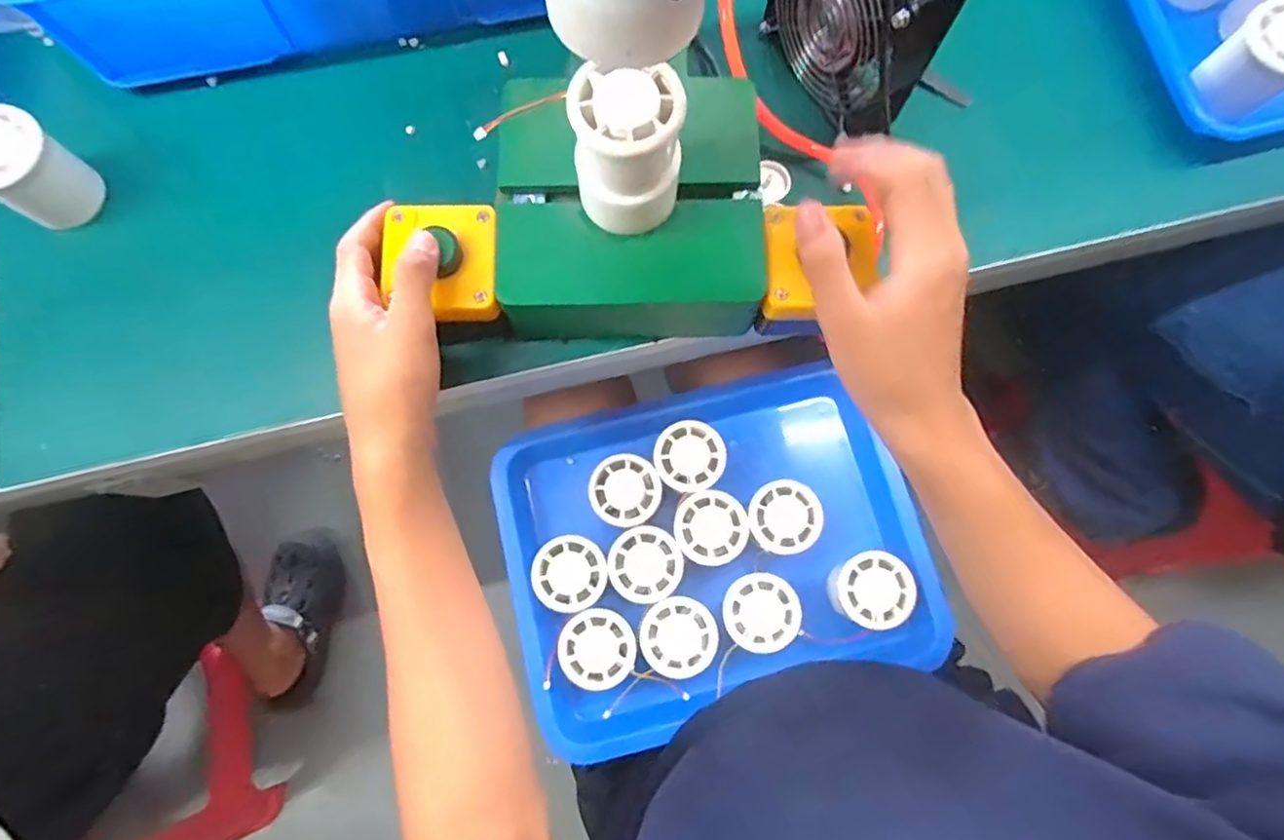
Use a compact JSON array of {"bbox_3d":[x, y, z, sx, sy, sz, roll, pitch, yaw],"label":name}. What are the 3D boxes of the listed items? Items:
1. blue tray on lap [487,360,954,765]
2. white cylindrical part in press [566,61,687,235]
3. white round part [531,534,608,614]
[{"bbox_3d":[0.054,0.100,0.526,0.303,0.062,0.257,-15,78,-4],"label":"blue tray on lap"},{"bbox_3d":[-0.007,-0.141,0.351,0.056,0.090,0.046,0,77,-1],"label":"white cylindrical part in press"},{"bbox_3d":[-0.057,0.122,0.512,0.056,0.026,0.057,0,77,-1],"label":"white round part"}]

